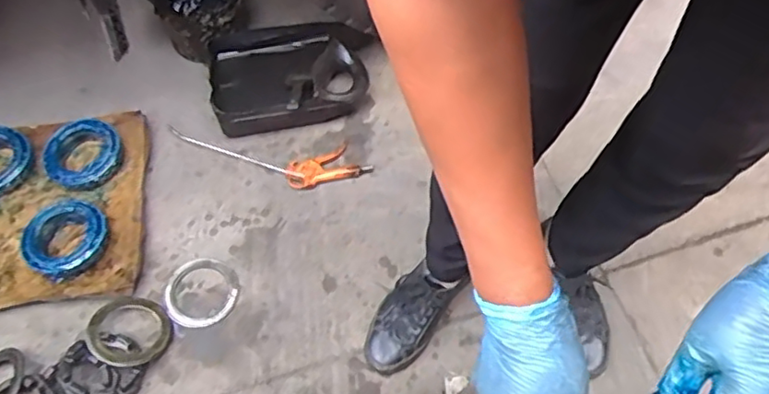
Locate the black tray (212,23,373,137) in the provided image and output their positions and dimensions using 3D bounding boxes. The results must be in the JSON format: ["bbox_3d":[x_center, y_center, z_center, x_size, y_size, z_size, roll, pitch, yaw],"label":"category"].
[{"bbox_3d":[-0.187,-0.248,1.243,0.318,0.085,0.244,-13,60,-8],"label":"black tray"}]

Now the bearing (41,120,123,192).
[{"bbox_3d":[-0.555,-0.075,1.153,0.138,0.058,0.116,-34,65,-19],"label":"bearing"}]

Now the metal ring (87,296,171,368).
[{"bbox_3d":[-0.406,0.213,0.993,0.127,0.016,0.117,8,46,-8],"label":"metal ring"}]

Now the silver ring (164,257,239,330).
[{"bbox_3d":[-0.309,0.159,1.050,0.123,0.022,0.121,0,59,0],"label":"silver ring"}]

